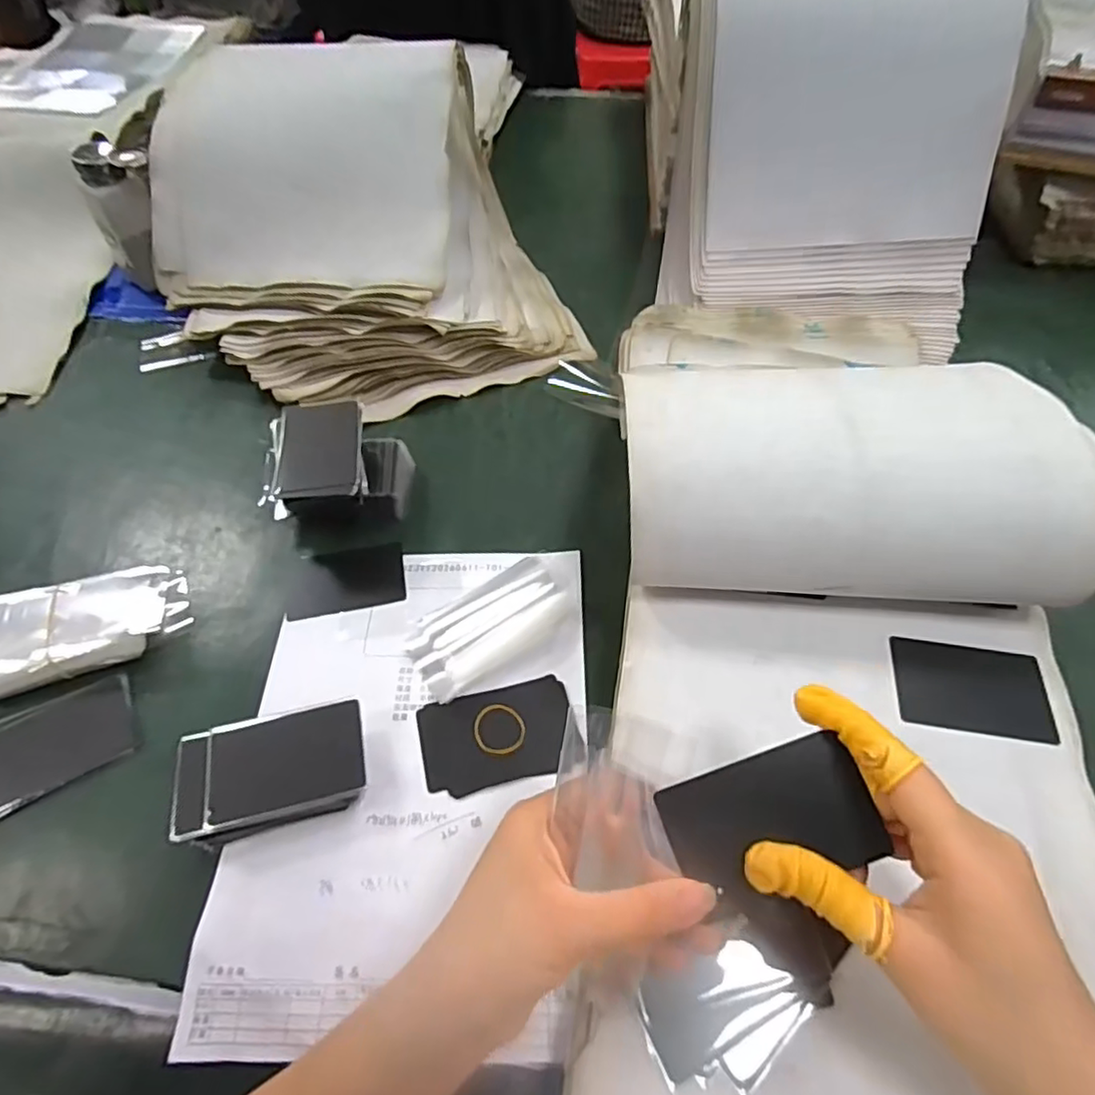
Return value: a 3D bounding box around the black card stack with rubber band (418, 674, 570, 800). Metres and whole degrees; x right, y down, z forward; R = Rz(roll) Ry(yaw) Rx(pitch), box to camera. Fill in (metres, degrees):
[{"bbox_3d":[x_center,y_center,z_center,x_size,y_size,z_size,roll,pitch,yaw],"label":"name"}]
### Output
[{"bbox_3d":[-0.032,0.116,0.392,0.093,0.004,0.060,-12,56,-6],"label":"black card stack with rubber band"}]

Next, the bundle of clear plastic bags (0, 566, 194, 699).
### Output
[{"bbox_3d":[-0.320,0.053,0.426,0.129,0.030,0.067,-18,57,-10],"label":"bundle of clear plastic bags"}]

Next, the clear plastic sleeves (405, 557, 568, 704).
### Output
[{"bbox_3d":[-0.039,0.051,0.437,0.118,0.007,0.063,-34,61,-19],"label":"clear plastic sleeves"}]

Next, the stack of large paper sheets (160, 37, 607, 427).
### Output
[{"bbox_3d":[-0.184,-0.307,0.588,0.367,0.177,0.342,-17,57,-9],"label":"stack of large paper sheets"}]

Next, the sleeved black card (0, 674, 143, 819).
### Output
[{"bbox_3d":[-0.310,0.122,0.394,0.095,0.004,0.062,-26,59,-15],"label":"sleeved black card"}]

